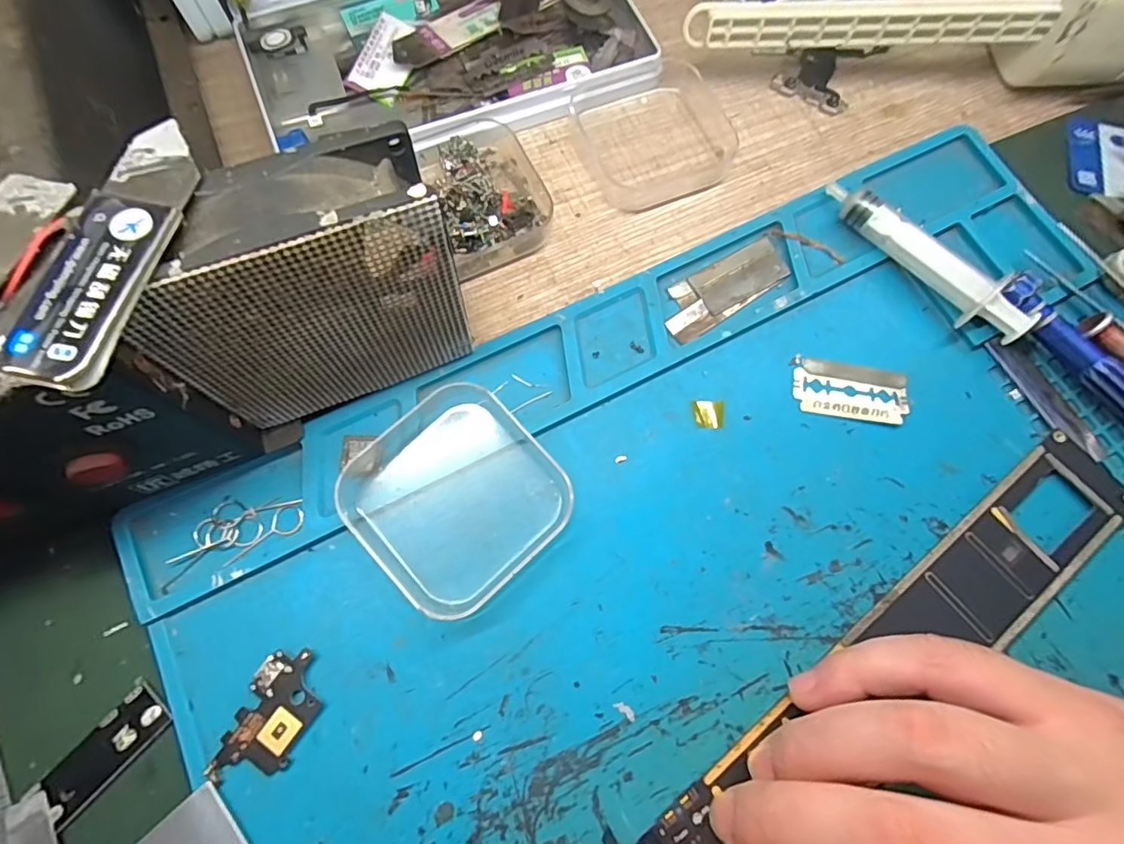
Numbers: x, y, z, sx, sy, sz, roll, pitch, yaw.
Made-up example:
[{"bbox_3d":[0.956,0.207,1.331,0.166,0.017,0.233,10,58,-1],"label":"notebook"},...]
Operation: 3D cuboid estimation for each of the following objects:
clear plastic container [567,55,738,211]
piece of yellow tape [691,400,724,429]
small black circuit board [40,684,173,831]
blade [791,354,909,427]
[{"bbox_3d":[0.044,-0.131,0.242,0.069,0.013,0.063,-24,75,-10],"label":"clear plastic container"},{"bbox_3d":[0.054,-0.003,0.202,0.011,0.004,0.011,6,72,0],"label":"piece of yellow tape"},{"bbox_3d":[-0.140,0.100,0.164,0.016,0.004,0.039,41,75,10],"label":"small black circuit board"},{"bbox_3d":[0.110,-0.012,0.206,0.042,0.004,0.022,11,72,1],"label":"blade"}]

